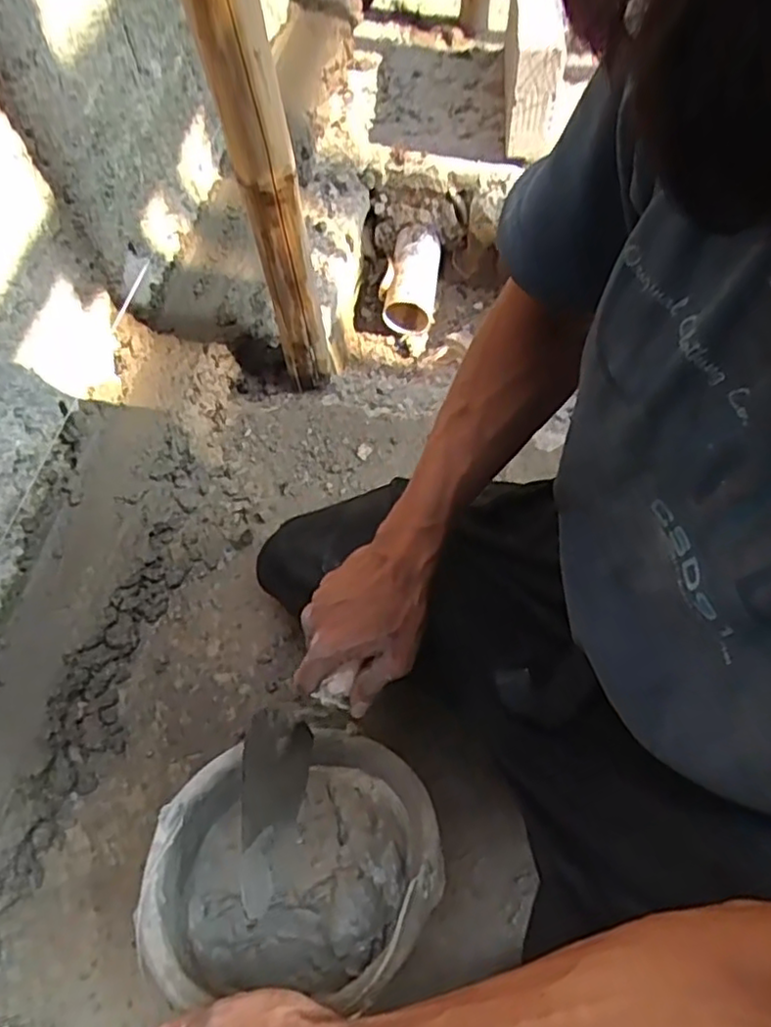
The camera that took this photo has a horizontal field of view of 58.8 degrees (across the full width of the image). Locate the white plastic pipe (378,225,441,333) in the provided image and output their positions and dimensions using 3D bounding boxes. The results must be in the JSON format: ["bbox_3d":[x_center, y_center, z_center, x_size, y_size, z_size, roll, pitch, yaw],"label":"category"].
[{"bbox_3d":[0.055,-0.452,1.284,0.088,0.073,0.210,10,80,9],"label":"white plastic pipe"}]

